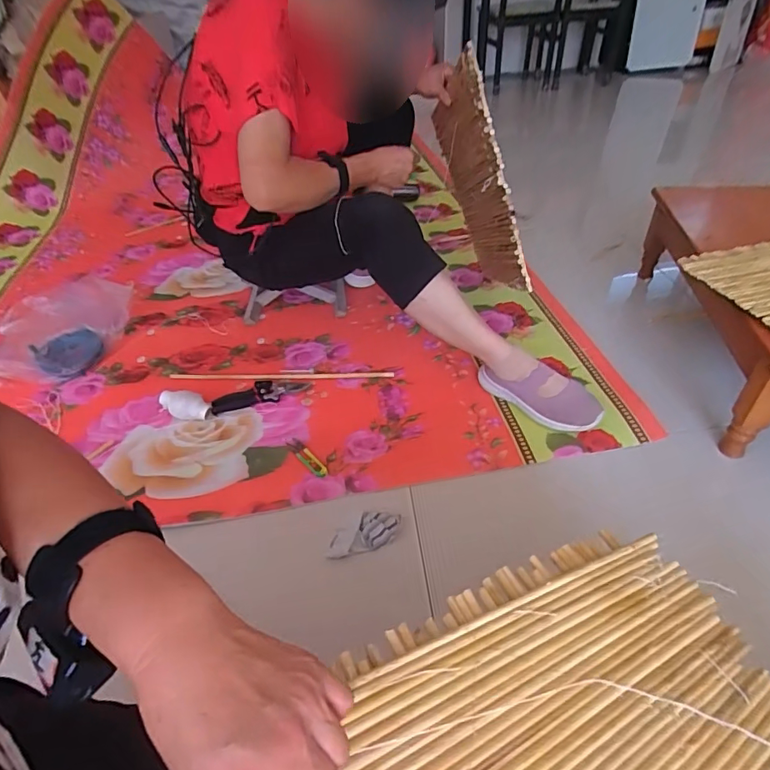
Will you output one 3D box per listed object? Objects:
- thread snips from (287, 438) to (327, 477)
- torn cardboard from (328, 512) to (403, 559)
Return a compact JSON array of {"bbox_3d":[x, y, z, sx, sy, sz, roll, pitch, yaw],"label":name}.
[{"bbox_3d":[-0.149,0.133,0.922,0.027,0.008,0.123,-34,50,-29],"label":"thread snips"},{"bbox_3d":[-0.035,0.244,0.806,0.123,0.014,0.066,-11,43,-8],"label":"torn cardboard"}]

